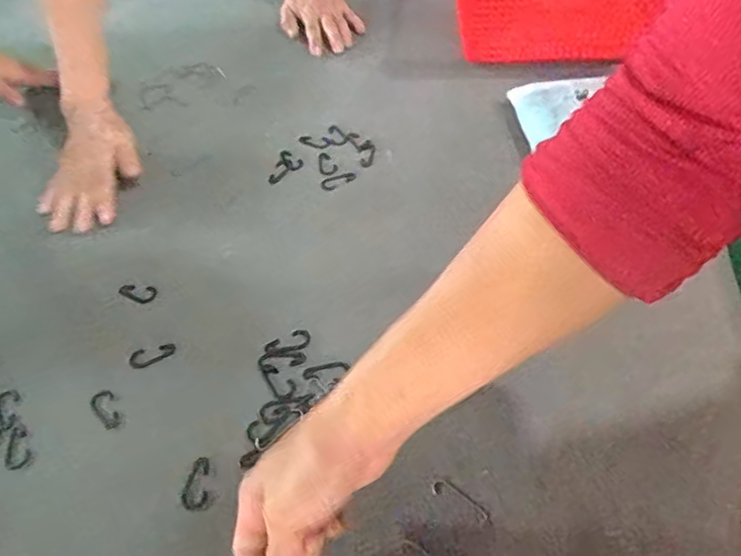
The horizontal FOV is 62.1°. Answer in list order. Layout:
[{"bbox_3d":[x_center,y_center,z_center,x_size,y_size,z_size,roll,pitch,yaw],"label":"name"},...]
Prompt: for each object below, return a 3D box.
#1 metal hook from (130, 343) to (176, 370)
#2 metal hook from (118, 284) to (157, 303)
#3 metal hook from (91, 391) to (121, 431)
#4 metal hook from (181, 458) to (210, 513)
[{"bbox_3d":[-0.175,0.061,0.494,0.035,0.005,0.016,-24,50,-16],"label":"metal hook"},{"bbox_3d":[-0.205,0.013,0.542,0.035,0.005,0.018,8,49,12],"label":"metal hook"},{"bbox_3d":[-0.200,0.099,0.465,0.016,0.006,0.035,-27,51,-18],"label":"metal hook"},{"bbox_3d":[-0.119,0.140,0.420,0.017,0.005,0.037,-6,47,1],"label":"metal hook"}]

